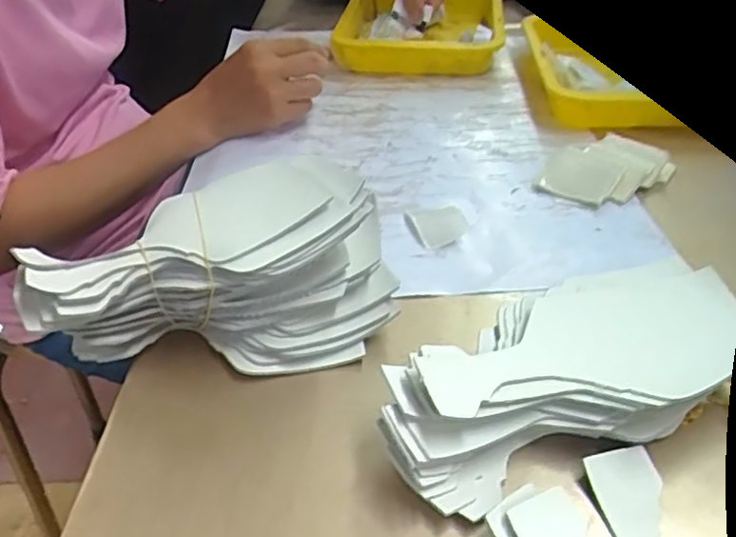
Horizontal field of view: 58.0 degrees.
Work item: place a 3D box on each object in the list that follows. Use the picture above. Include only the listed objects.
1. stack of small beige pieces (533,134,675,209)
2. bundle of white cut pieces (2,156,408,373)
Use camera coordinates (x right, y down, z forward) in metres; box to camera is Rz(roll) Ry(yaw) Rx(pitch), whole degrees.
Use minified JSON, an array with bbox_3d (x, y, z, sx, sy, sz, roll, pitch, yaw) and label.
[{"bbox_3d":[0.193,-0.084,0.548,0.099,0.023,0.068,-22,41,-25],"label":"stack of small beige pieces"},{"bbox_3d":[-0.096,-0.002,0.421,0.218,0.097,0.109,-3,36,-1],"label":"bundle of white cut pieces"}]

